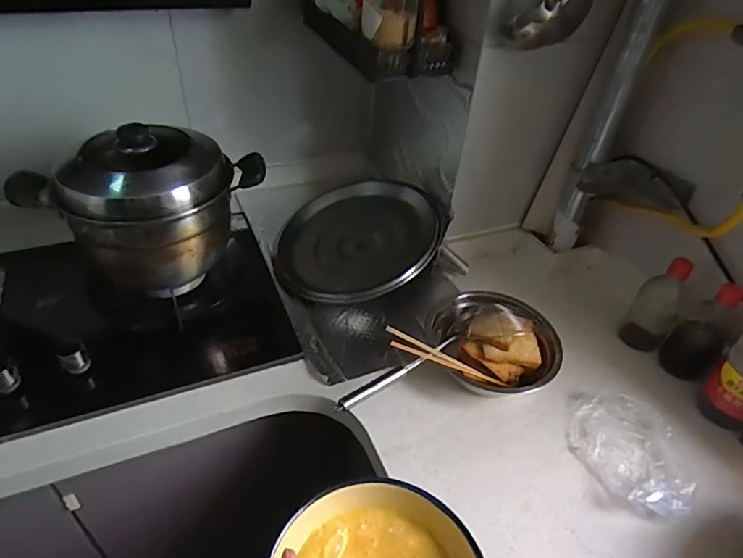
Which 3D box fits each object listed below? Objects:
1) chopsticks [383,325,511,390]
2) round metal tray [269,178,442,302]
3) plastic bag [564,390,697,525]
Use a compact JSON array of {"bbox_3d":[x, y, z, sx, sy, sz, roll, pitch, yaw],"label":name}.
[{"bbox_3d":[0.116,0.128,0.767,0.220,0.022,0.023,26,38,-18],"label":"chopsticks"},{"bbox_3d":[-0.030,-0.083,1.002,0.341,0.053,0.289,-12,57,10],"label":"round metal tray"},{"bbox_3d":[0.384,0.246,0.734,0.156,0.035,0.198,-18,46,-24],"label":"plastic bag"}]

